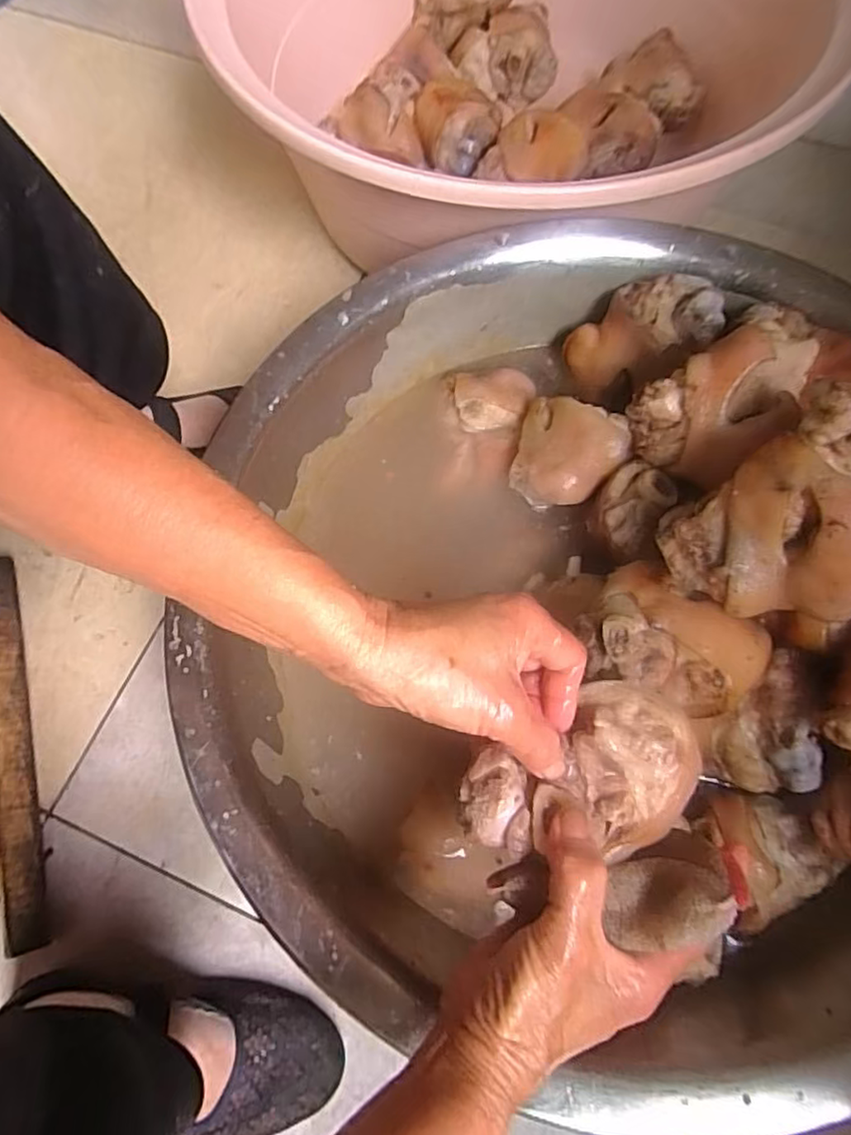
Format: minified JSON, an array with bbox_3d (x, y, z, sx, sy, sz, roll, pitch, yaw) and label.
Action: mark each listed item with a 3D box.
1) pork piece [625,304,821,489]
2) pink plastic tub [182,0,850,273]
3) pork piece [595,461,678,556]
[{"bbox_3d":[0.186,-0.099,0.384,0.095,0.061,0.076,-30,73,-9],"label":"pork piece"},{"bbox_3d":[0.090,-0.485,0.599,0.505,0.228,0.560,32,74,12],"label":"pink plastic tub"},{"bbox_3d":[0.136,-0.039,0.415,0.043,0.031,0.049,26,73,11],"label":"pork piece"}]

